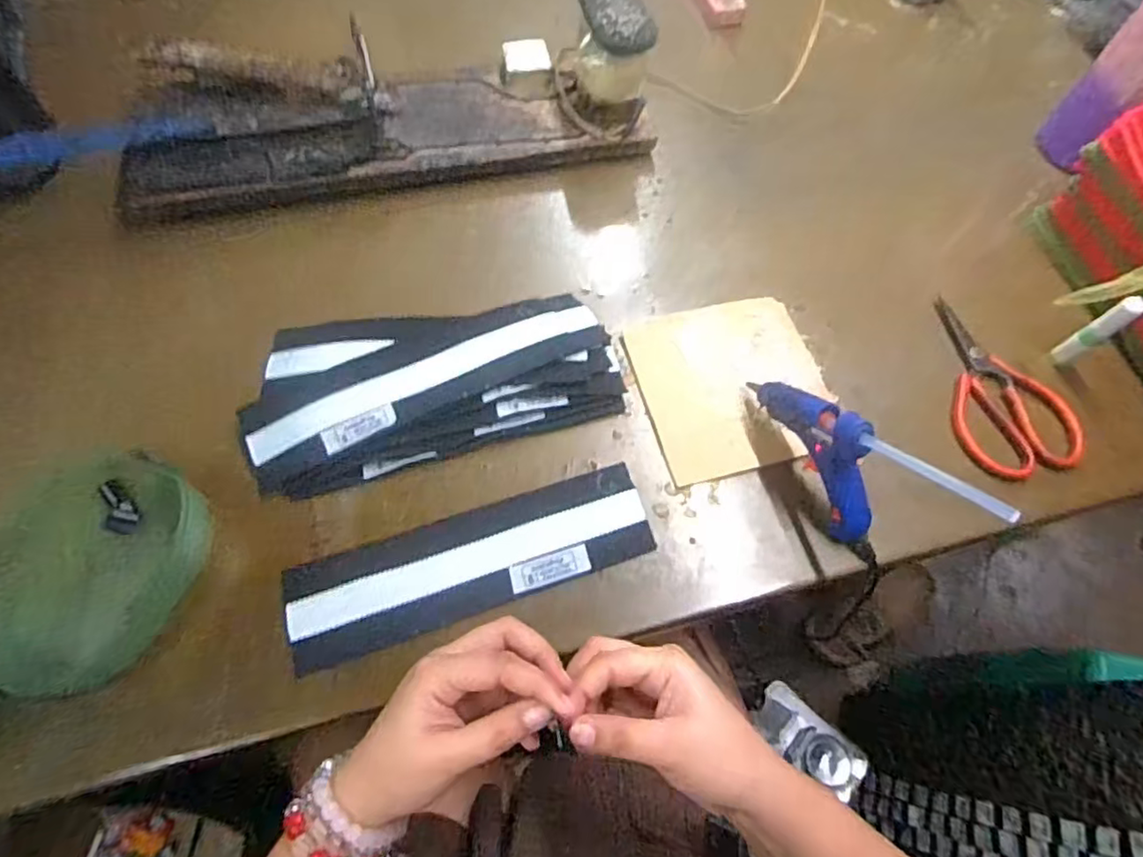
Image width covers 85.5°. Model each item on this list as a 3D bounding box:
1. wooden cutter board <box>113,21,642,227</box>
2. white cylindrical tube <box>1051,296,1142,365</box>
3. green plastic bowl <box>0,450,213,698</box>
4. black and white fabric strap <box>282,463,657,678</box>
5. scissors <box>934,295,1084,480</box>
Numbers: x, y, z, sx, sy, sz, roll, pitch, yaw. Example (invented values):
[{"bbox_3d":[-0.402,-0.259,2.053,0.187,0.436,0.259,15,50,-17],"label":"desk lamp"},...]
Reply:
[{"bbox_3d":[-0.183,-0.323,0.624,0.518,0.073,0.171,-9,64,-7],"label":"wooden cutter board"},{"bbox_3d":[0.441,-0.078,0.526,0.014,0.091,0.018,-31,68,-16],"label":"white cylindrical tube"},{"bbox_3d":[-0.353,0.096,0.444,0.145,0.039,0.164,24,65,10],"label":"green plastic bowl"},{"bbox_3d":[-0.073,0.101,0.465,0.267,0.010,0.074,-17,65,-10],"label":"black and white fabric strap"},{"bbox_3d":[0.364,-0.040,0.544,0.088,0.022,0.173,-14,64,-9],"label":"scissors"}]

